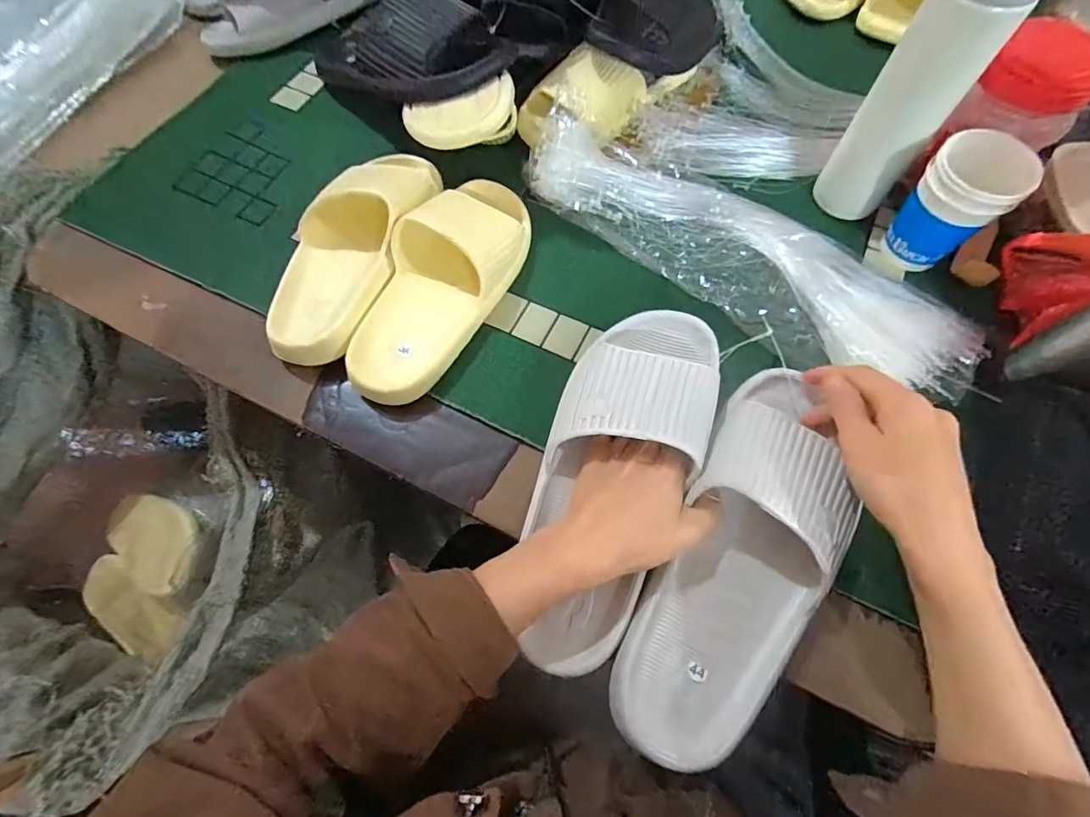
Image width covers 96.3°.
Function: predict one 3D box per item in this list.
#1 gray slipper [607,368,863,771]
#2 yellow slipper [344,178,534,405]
[{"bbox_3d":[0.137,0.095,0.334,0.102,0.081,0.272,24,79,12],"label":"gray slipper"},{"bbox_3d":[-0.089,-0.116,0.426,0.097,0.058,0.245,25,69,12],"label":"yellow slipper"}]

